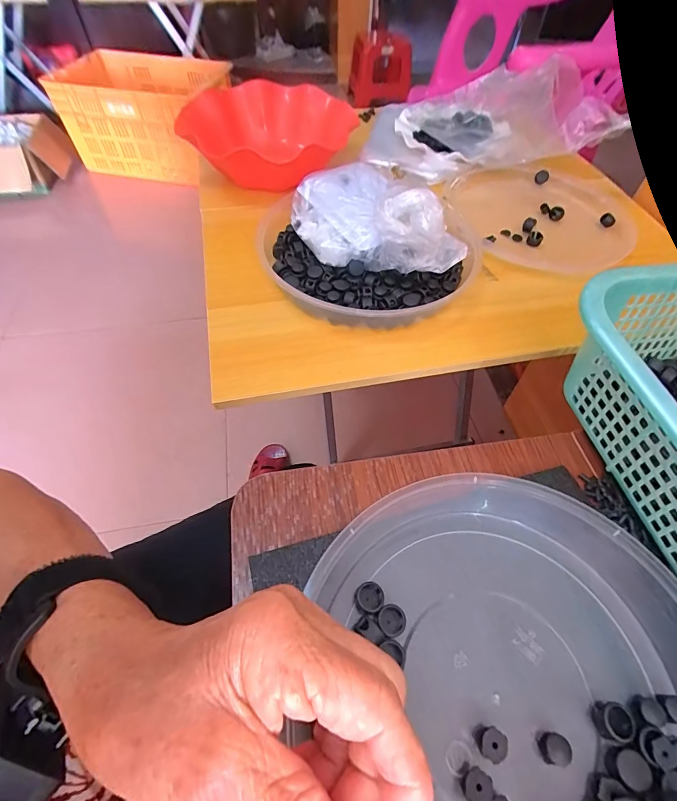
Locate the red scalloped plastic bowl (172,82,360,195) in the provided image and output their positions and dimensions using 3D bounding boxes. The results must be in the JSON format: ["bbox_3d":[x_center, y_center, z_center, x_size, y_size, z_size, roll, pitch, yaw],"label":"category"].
[{"bbox_3d":[-0.108,-0.384,0.577,0.225,0.092,0.255,10,55,7],"label":"red scalloped plastic bowl"}]

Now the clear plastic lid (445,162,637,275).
[{"bbox_3d":[0.275,-0.247,0.521,0.225,0.024,0.225,0,55,0],"label":"clear plastic lid"}]

